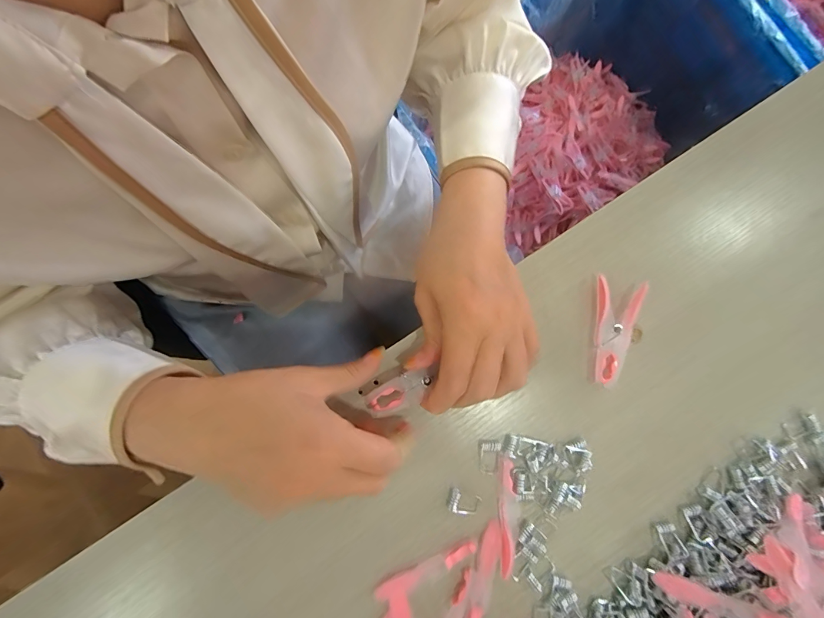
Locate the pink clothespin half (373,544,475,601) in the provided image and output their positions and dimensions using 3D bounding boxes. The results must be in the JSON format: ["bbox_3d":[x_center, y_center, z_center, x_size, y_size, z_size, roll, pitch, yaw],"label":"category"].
[{"bbox_3d":[0.009,0.186,0.270,0.077,0.008,0.013,-24,87,-4],"label":"pink clothespin half"}]

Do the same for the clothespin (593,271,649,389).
[{"bbox_3d":[0.146,0.017,0.284,0.034,0.014,0.076,15,85,-1],"label":"clothespin"}]

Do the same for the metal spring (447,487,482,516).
[{"bbox_3d":[0.037,0.140,0.276,0.022,0.009,0.016,22,85,0],"label":"metal spring"}]

